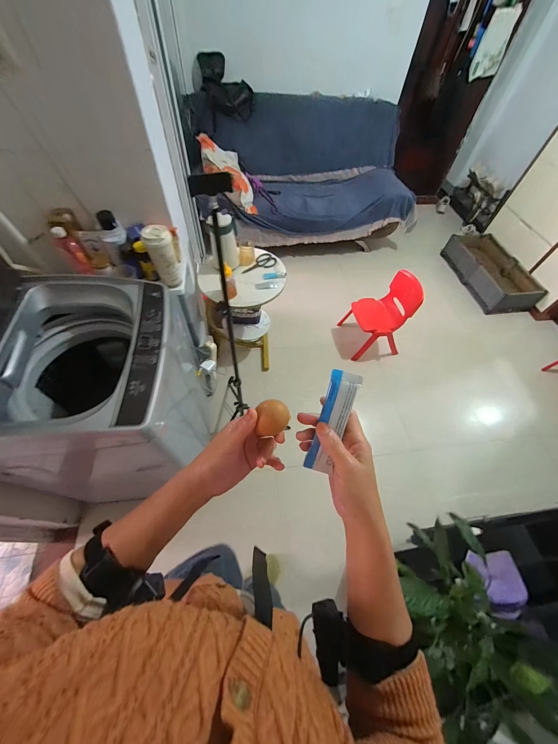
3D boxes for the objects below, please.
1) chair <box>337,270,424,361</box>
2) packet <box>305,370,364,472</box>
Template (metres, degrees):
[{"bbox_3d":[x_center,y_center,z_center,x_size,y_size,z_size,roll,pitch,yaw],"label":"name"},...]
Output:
[{"bbox_3d":[0.646,-0.376,1.770,0.291,0.513,0.351,-5,58,-8],"label":"chair"},{"bbox_3d":[0.065,0.064,0.339,0.033,0.009,0.133,17,103,7],"label":"packet"}]

